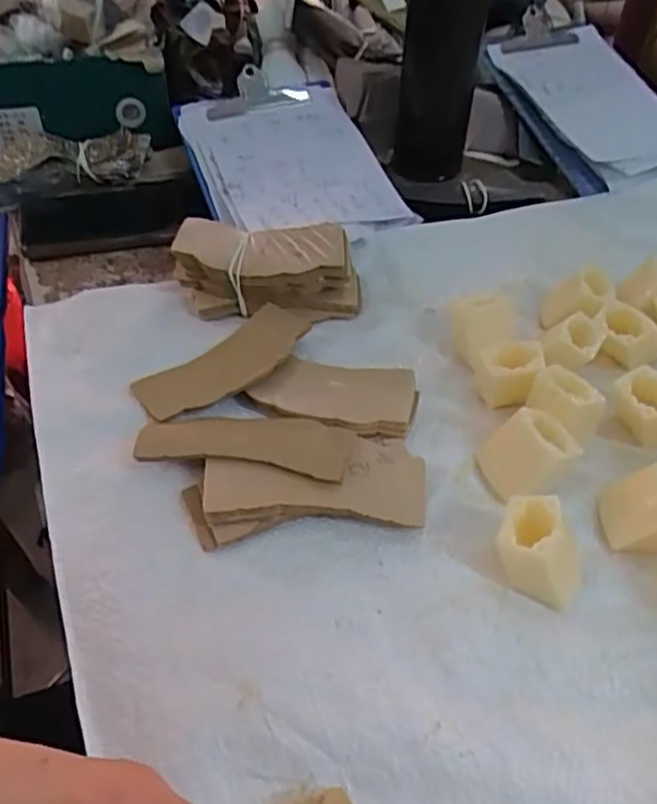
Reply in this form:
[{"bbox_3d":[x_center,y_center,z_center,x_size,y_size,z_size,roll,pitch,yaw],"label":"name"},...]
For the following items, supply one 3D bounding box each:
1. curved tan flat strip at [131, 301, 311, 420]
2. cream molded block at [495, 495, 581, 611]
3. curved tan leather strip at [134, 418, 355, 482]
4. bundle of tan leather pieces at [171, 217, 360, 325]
[{"bbox_3d":[-0.061,-0.023,0.409,0.111,0.013,0.050,-30,53,-27],"label":"curved tan flat strip"},{"bbox_3d":[0.100,0.070,0.318,0.031,0.037,0.038,-7,41,26],"label":"cream molded block"},{"bbox_3d":[-0.044,0.021,0.364,0.111,0.006,0.046,4,30,5],"label":"curved tan leather strip"},{"bbox_3d":[-0.042,-0.091,0.458,0.121,0.042,0.059,-1,45,-2],"label":"bundle of tan leather pieces"}]

